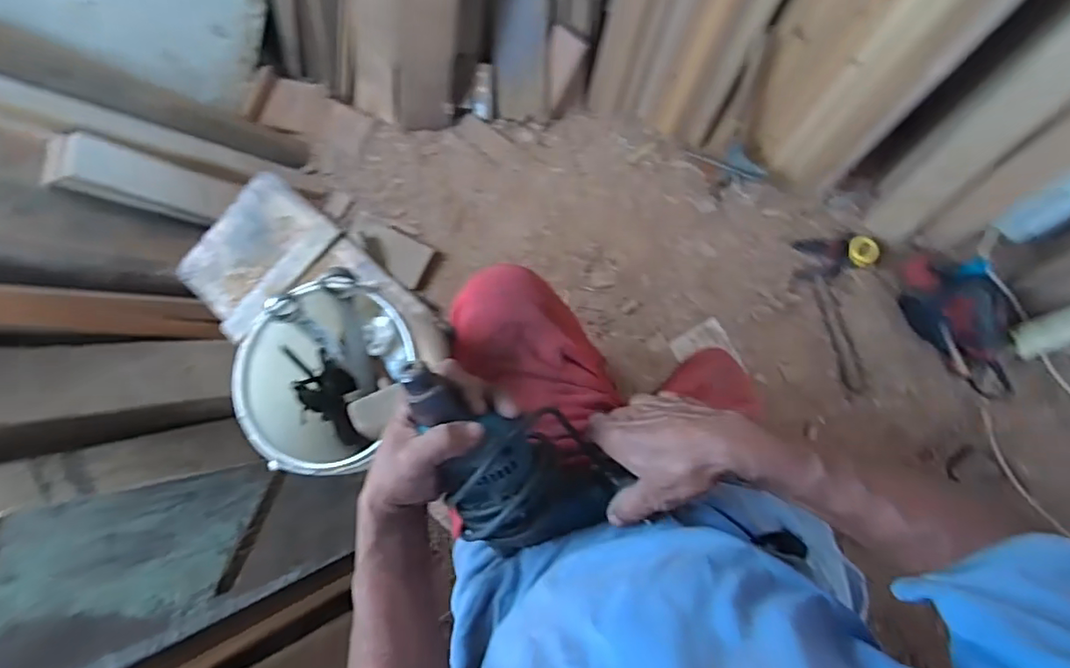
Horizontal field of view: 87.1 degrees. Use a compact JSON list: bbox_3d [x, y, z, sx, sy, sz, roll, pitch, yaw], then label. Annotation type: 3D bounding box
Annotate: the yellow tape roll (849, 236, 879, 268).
[{"bbox_3d":[0.734,-0.186,1.261,0.067,0.031,0.067,0,81,2],"label":"yellow tape roll"}]

